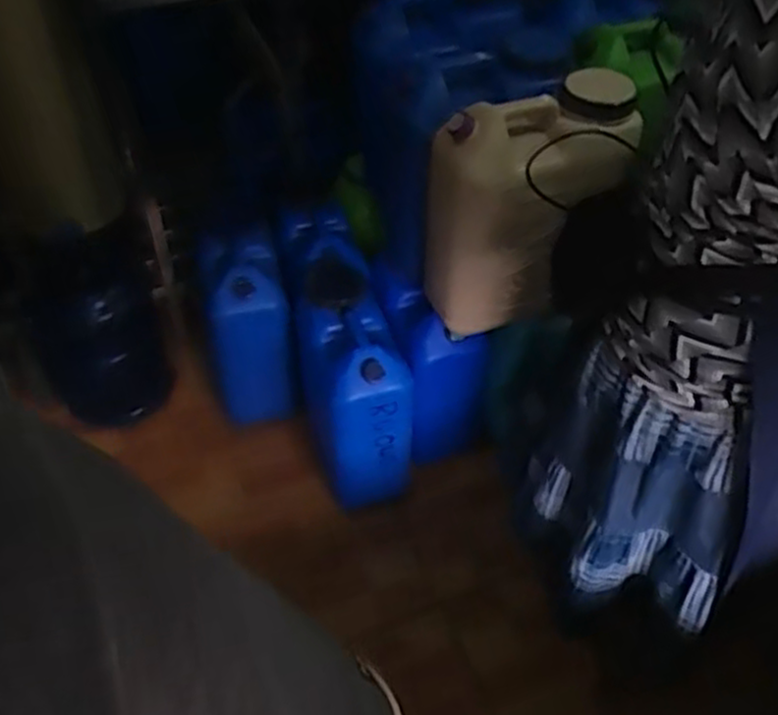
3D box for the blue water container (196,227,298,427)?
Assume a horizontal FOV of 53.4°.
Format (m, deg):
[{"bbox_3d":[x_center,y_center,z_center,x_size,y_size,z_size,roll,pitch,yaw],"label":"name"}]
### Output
[{"bbox_3d":[-0.338,-0.081,1.833,0.180,0.393,0.278,-13,48,-13],"label":"blue water container"}]

